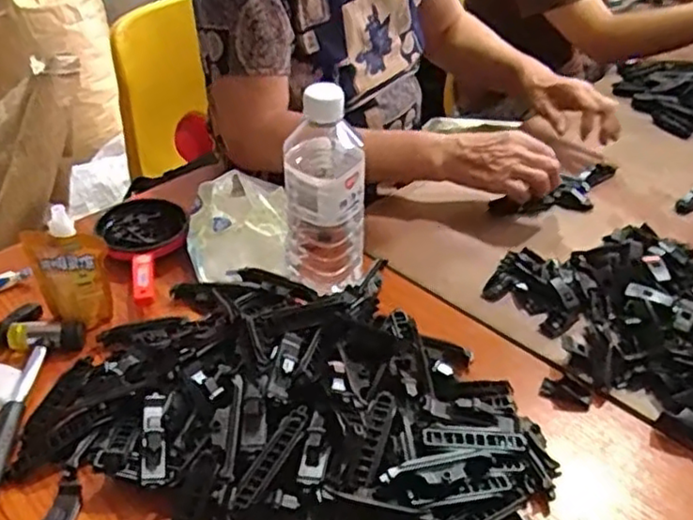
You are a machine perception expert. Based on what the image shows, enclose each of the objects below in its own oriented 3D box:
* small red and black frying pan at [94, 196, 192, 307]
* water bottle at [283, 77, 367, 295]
[{"bbox_3d":[-0.196,-0.013,0.681,0.086,0.024,0.170,-15,41,-19],"label":"small red and black frying pan"},{"bbox_3d":[-0.019,-0.055,0.597,0.069,0.194,0.072,-1,38,-2],"label":"water bottle"}]

